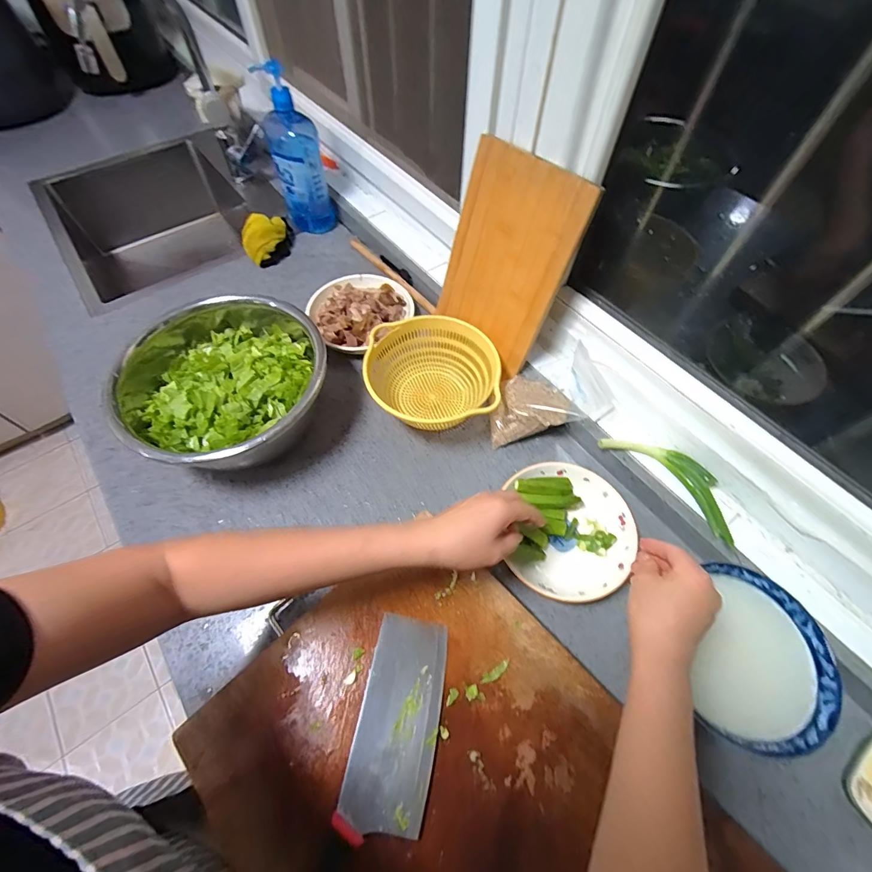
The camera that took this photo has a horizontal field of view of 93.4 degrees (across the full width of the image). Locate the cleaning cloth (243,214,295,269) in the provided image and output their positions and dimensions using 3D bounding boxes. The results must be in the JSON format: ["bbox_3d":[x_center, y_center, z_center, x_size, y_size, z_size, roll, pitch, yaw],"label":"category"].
[{"bbox_3d":[-0.328,-0.386,0.807,0.100,0.061,0.083,-20,62,-11],"label":"cleaning cloth"}]

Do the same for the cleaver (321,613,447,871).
[{"bbox_3d":[-0.050,0.332,0.384,0.079,0.021,0.296,10,59,5],"label":"cleaver"}]

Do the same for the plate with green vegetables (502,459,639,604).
[{"bbox_3d":[0.165,0.114,0.522,0.167,0.040,0.175,2,59,1],"label":"plate with green vegetables"}]

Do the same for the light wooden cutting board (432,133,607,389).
[{"bbox_3d":[0.092,-0.236,0.563,0.024,0.247,0.174,-31,63,-36],"label":"light wooden cutting board"}]

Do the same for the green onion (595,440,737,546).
[{"bbox_3d":[0.309,0.050,0.532,0.065,0.023,0.182,-35,66,-20],"label":"green onion"}]

